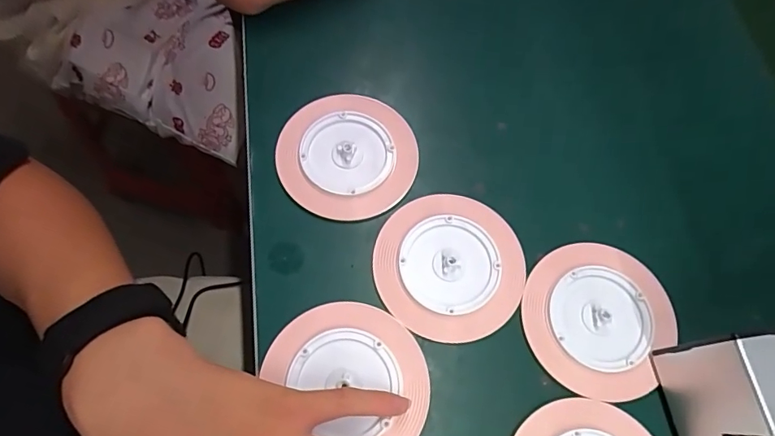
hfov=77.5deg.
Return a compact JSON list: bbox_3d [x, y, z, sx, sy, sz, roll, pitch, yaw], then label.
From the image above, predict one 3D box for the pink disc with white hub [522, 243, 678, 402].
[{"bbox_3d":[0.139,0.065,0.321,0.094,0.004,0.098,0,68,0],"label":"pink disc with white hub"}]

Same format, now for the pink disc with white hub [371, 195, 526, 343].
[{"bbox_3d":[0.042,0.032,0.327,0.100,0.004,0.095,2,67,-4],"label":"pink disc with white hub"}]

